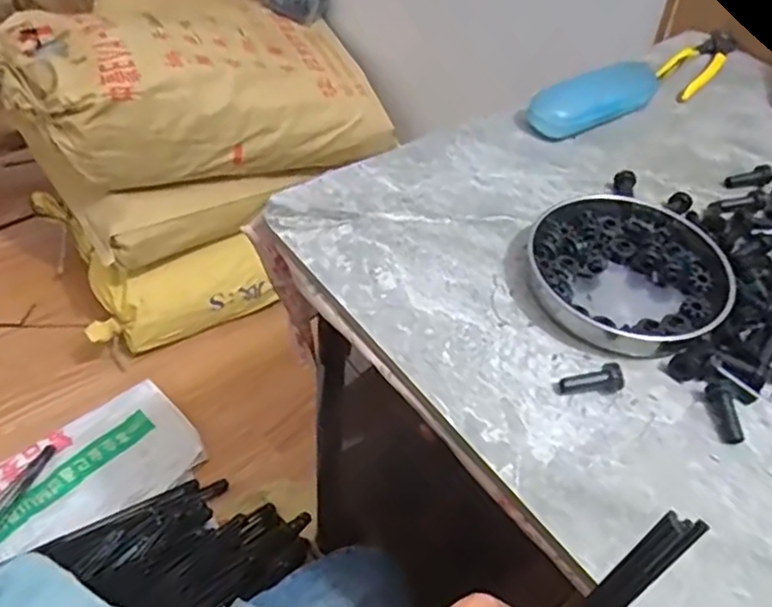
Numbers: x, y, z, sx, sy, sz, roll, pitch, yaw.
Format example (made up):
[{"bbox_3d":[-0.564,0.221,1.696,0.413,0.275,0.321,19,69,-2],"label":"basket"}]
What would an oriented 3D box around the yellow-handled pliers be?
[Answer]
[{"bbox_3d":[0.343,-0.265,0.718,0.045,0.011,0.182,34,54,22],"label":"yellow-handled pliers"}]

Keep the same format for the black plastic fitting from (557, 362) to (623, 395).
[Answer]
[{"bbox_3d":[0.129,0.050,0.413,0.040,0.012,0.015,-12,49,2],"label":"black plastic fitting"}]

